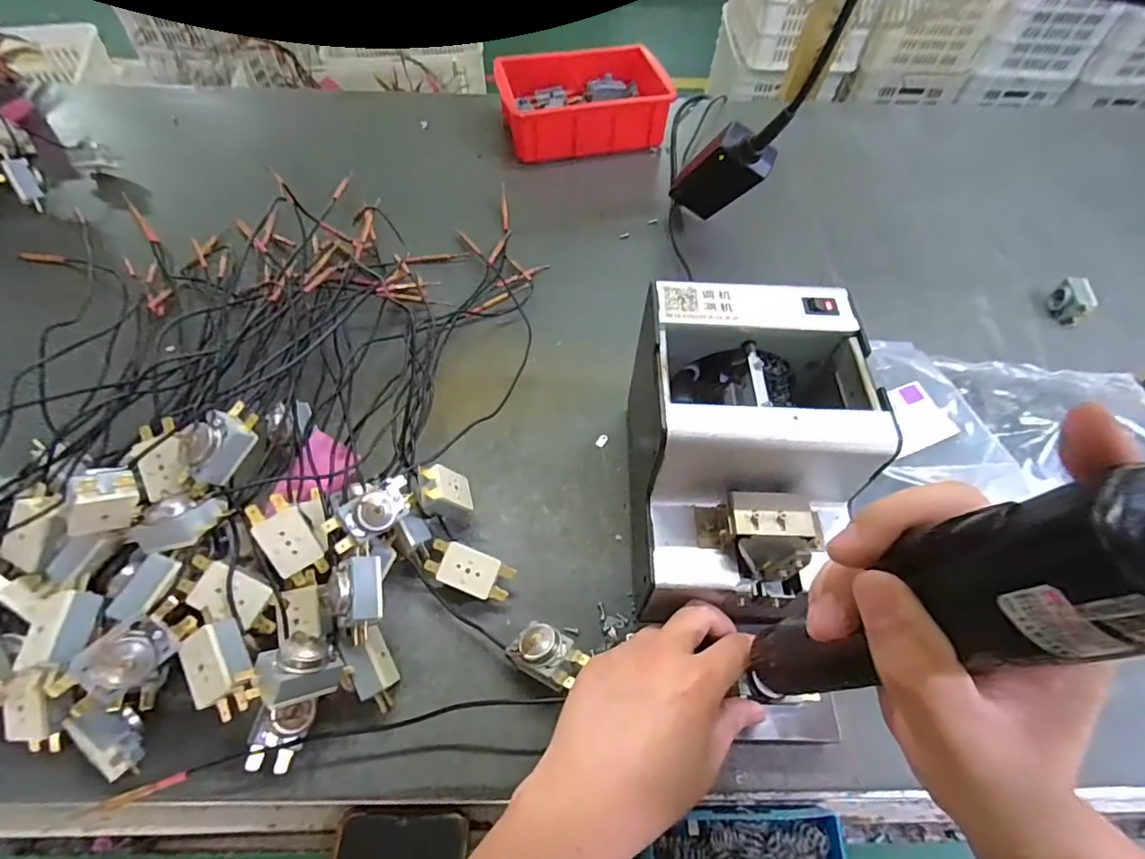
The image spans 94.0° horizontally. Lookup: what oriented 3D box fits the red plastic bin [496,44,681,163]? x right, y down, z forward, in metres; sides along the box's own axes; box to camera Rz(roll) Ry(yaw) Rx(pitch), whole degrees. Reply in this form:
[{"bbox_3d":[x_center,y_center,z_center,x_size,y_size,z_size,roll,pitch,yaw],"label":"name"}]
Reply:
[{"bbox_3d":[0.010,-0.420,0.684,0.204,0.068,0.153,-10,59,-8],"label":"red plastic bin"}]

